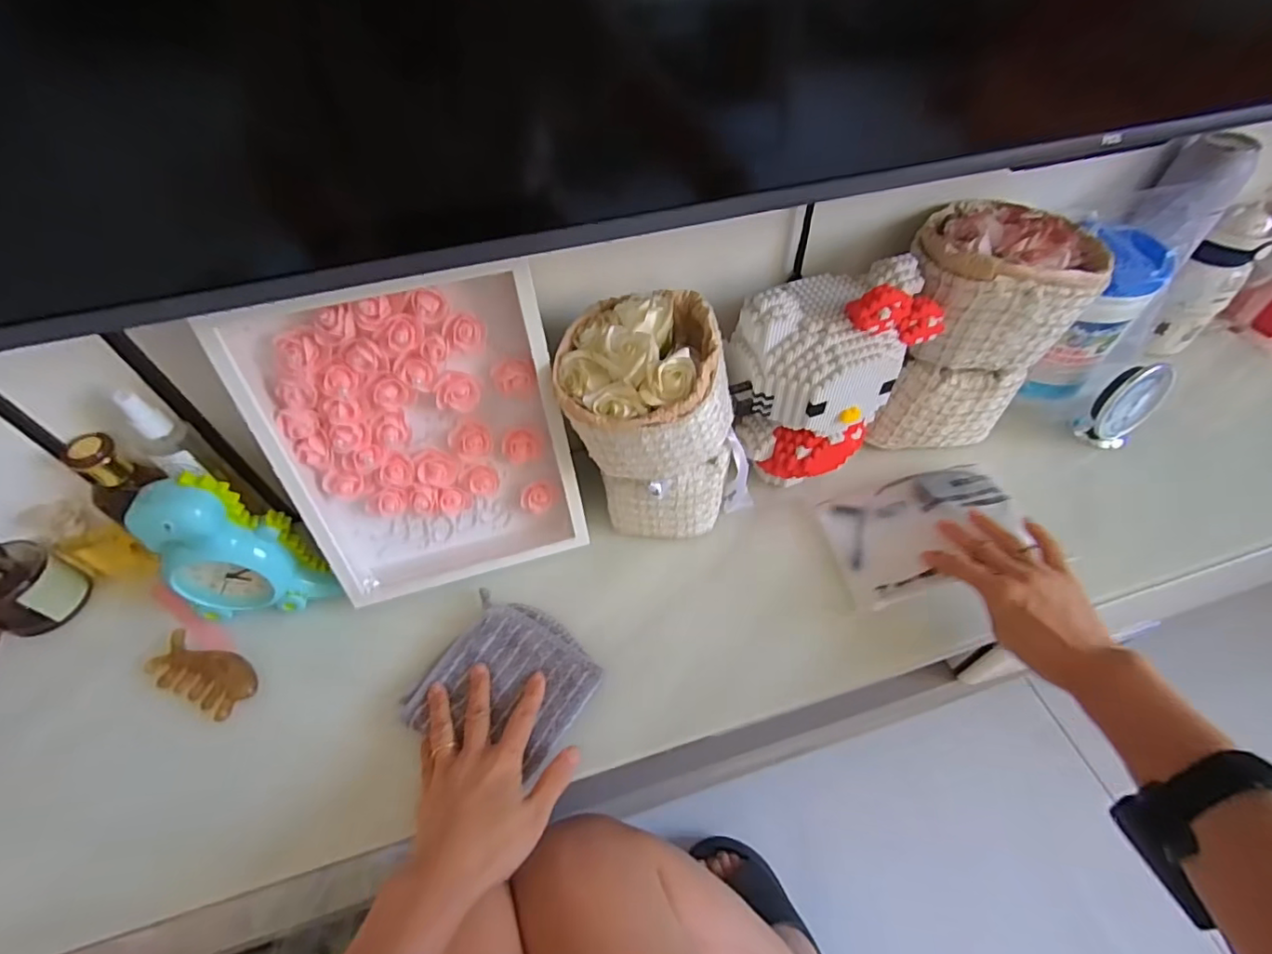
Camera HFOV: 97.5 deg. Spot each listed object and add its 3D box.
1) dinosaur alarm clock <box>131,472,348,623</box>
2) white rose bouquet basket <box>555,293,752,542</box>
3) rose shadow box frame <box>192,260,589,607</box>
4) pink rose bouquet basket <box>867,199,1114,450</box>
[{"bbox_3d":[-0.347,0.062,0.476,0.126,0.132,0.057,-7,52,-3],"label":"dinosaur alarm clock"},{"bbox_3d":[0.012,-0.038,0.505,0.145,0.216,0.129,-26,56,-17],"label":"white rose bouquet basket"},{"bbox_3d":[-0.170,-0.026,0.468,0.220,0.272,0.064,-12,35,-6],"label":"rose shadow box frame"},{"bbox_3d":[0.324,-0.133,0.548,0.146,0.218,0.140,23,57,19],"label":"pink rose bouquet basket"}]

